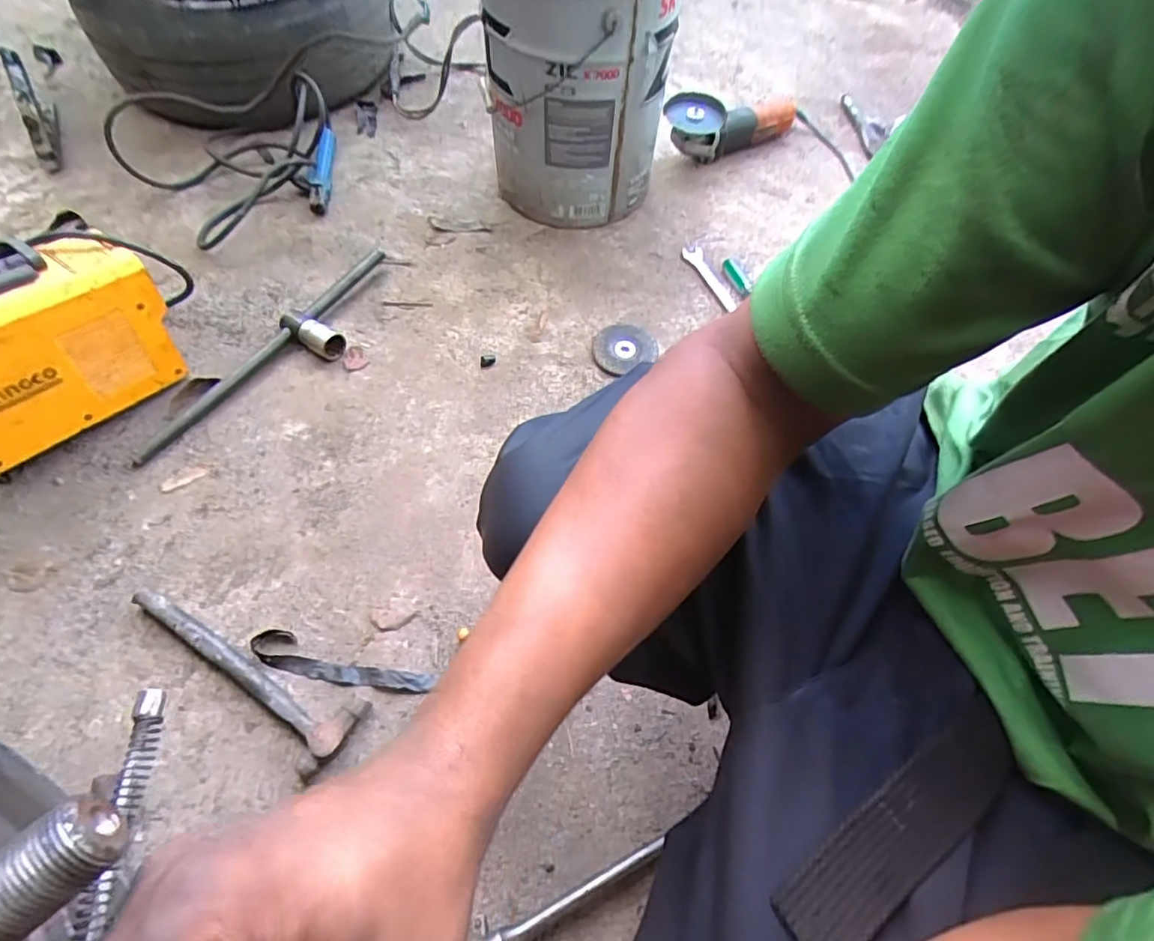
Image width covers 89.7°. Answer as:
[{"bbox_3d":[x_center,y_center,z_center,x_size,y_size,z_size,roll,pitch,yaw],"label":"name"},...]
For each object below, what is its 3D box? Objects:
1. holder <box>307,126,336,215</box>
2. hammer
[{"bbox_3d":[-0.452,-0.532,1.032,0.041,0.041,0.227,-8,61,-9],"label":"holder"},{"bbox_3d":[-0.362,0.213,0.617,0.287,0.026,0.078,28,62,11],"label":"hammer"}]

